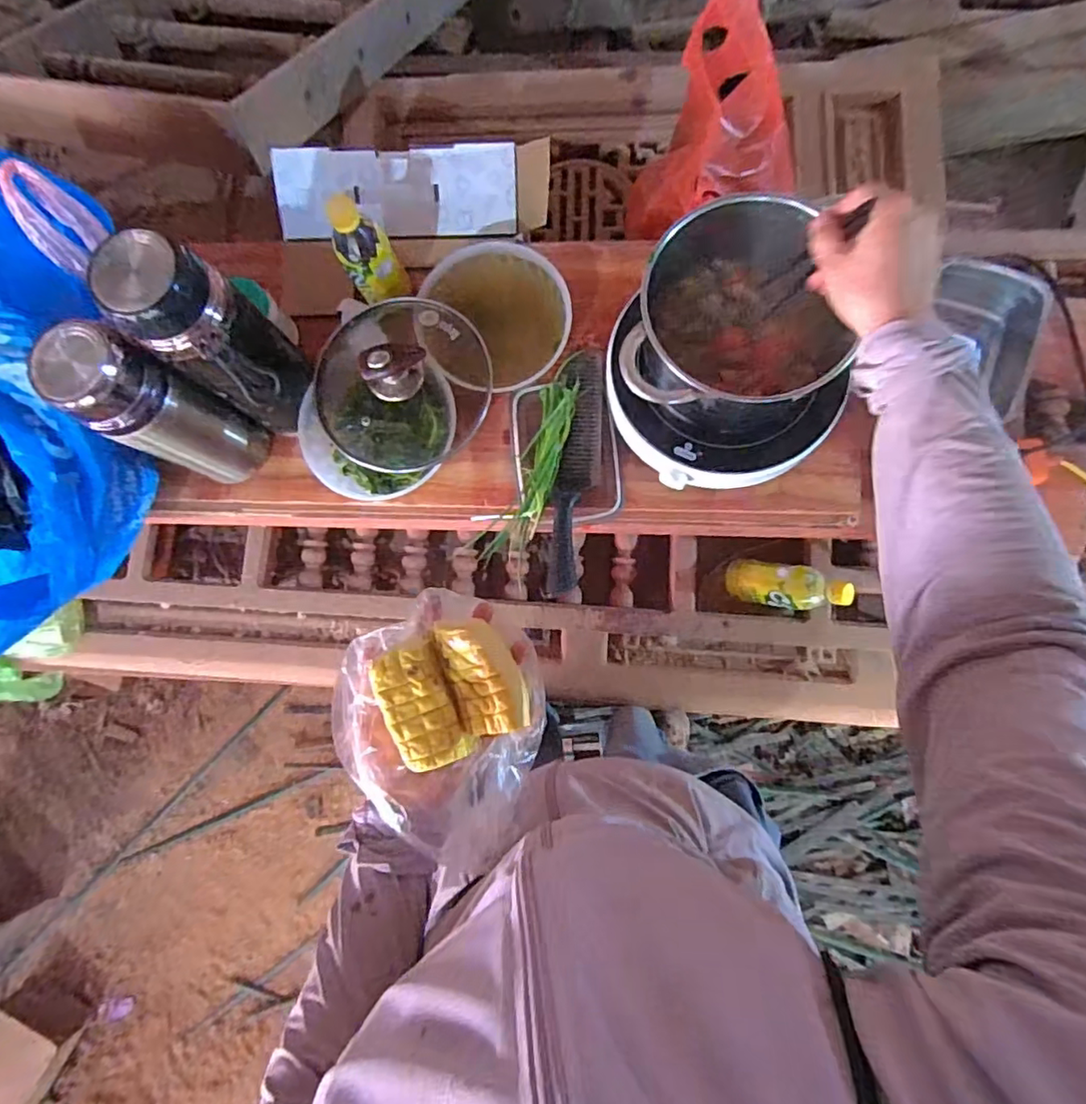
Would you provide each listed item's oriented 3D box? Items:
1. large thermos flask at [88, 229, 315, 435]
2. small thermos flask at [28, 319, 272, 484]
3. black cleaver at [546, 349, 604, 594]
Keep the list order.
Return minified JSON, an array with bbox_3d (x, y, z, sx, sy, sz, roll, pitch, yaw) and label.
[{"bbox_3d":[-0.314,-0.205,0.605,0.085,0.259,0.090,-1,82,5],"label":"large thermos flask"},{"bbox_3d":[-0.405,-0.145,0.643,0.069,0.250,0.089,26,85,8],"label":"small thermos flask"},{"bbox_3d":[0.042,-0.097,0.705,0.048,0.021,0.297,5,82,6],"label":"black cleaver"}]

